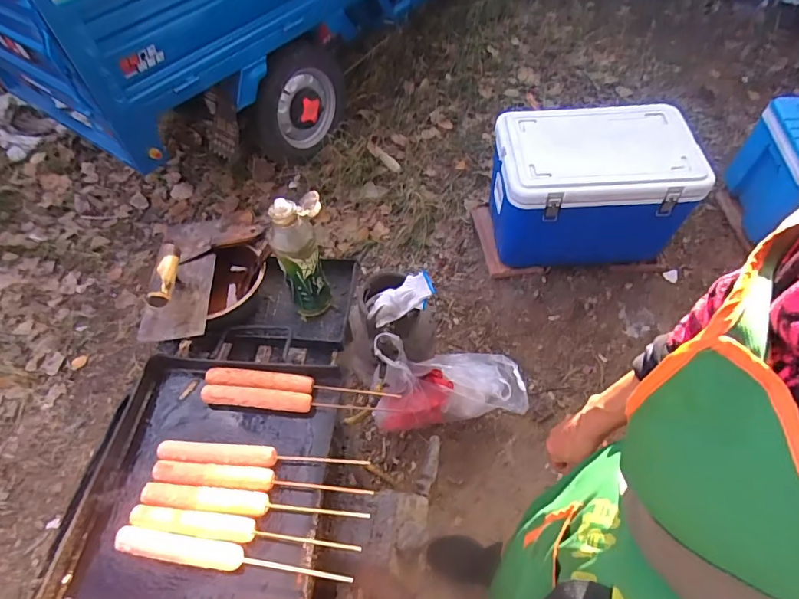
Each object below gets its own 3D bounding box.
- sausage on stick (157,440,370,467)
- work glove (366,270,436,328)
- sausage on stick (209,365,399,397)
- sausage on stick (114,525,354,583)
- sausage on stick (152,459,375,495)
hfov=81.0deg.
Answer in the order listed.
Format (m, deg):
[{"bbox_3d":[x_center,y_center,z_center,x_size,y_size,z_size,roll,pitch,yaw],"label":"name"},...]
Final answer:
[{"bbox_3d":[-0.187,0.218,0.636,0.281,0.030,0.028,2,51,5],"label":"sausage on stick"},{"bbox_3d":[-0.001,-0.003,1.176,0.185,0.051,0.094,-28,44,16],"label":"work glove"},{"bbox_3d":[-0.154,0.126,0.694,0.281,0.020,0.026,5,51,7],"label":"sausage on stick"},{"bbox_3d":[-0.199,0.309,0.559,0.281,0.031,0.028,5,51,7],"label":"sausage on stick"},{"bbox_3d":[-0.182,0.240,0.618,0.285,0.025,0.028,2,51,5],"label":"sausage on stick"}]

